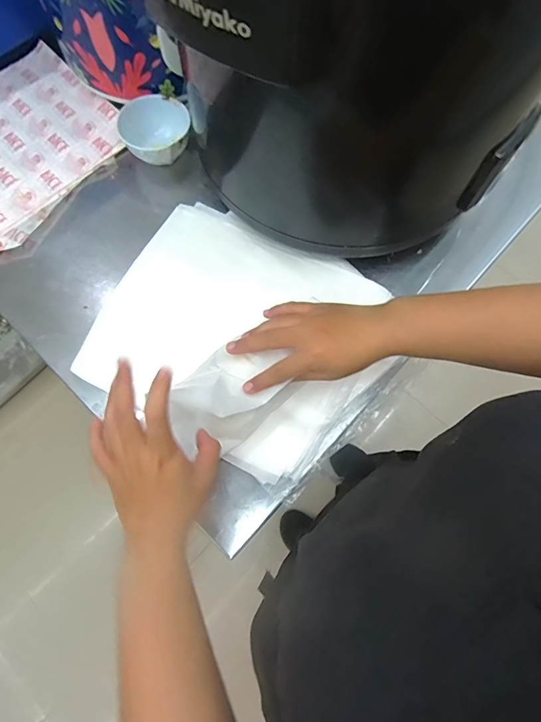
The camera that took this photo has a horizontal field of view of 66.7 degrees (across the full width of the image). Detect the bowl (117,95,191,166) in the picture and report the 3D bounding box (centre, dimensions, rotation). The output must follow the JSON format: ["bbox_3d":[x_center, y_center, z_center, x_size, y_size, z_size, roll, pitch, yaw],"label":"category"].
[{"bbox_3d":[-0.148,-0.297,0.546,0.089,0.054,0.086,0,71,0],"label":"bowl"}]

